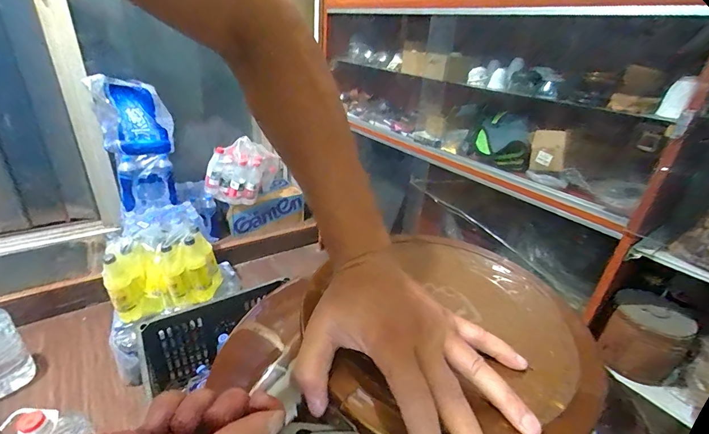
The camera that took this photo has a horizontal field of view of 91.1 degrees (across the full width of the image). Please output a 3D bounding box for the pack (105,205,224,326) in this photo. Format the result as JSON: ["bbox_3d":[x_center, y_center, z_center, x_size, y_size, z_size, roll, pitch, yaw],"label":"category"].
[{"bbox_3d":[-0.614,0.157,1.128,0.313,0.237,0.179,-13,32,-29],"label":"pack"}]

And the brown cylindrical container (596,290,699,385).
[{"bbox_3d":[0.694,0.284,0.850,0.167,0.163,0.131,20,31,27],"label":"brown cylindrical container"}]

